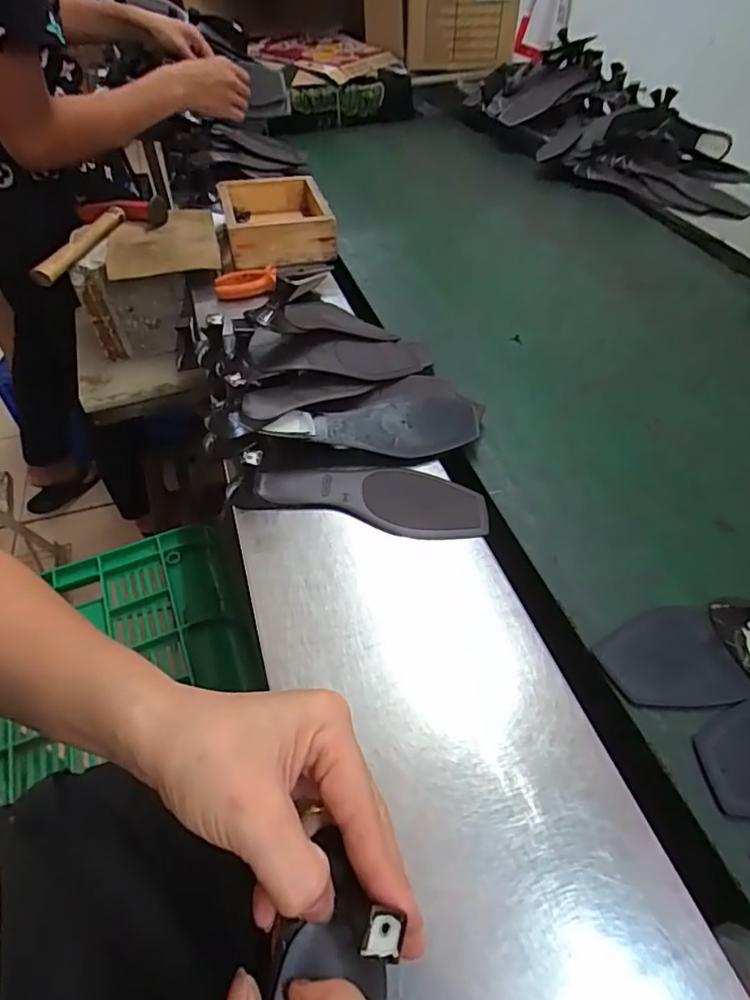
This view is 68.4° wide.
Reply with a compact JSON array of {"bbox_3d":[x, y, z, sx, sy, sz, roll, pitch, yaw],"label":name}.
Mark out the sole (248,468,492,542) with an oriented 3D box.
[{"bbox_3d":[-0.001,-0.006,0.492,0.198,0.014,0.076,8,48,10],"label":"sole"}]

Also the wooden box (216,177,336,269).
[{"bbox_3d":[-0.149,-0.423,0.829,0.149,0.055,0.195,-13,48,-9],"label":"wooden box"}]

